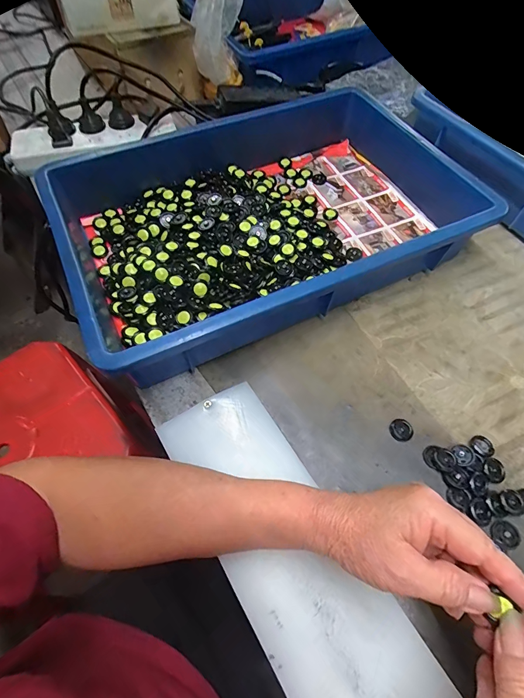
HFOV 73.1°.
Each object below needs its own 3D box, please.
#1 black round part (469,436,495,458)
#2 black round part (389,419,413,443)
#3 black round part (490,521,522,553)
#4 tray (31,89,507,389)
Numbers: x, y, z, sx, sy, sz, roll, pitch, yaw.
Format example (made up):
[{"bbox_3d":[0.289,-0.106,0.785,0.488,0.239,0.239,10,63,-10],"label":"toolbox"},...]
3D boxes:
[{"bbox_3d":[0.195,0.087,0.314,0.019,0.006,0.019,0,59,1],"label":"black round part"},{"bbox_3d":[0.127,0.074,0.322,0.018,0.006,0.020,-40,66,-20],"label":"black round part"},{"bbox_3d":[0.193,0.148,0.280,0.020,0.005,0.020,0,59,1],"label":"black round part"},{"bbox_3d":[0.008,-0.151,0.417,0.439,0.090,0.286,-23,61,-13],"label":"tray"}]

